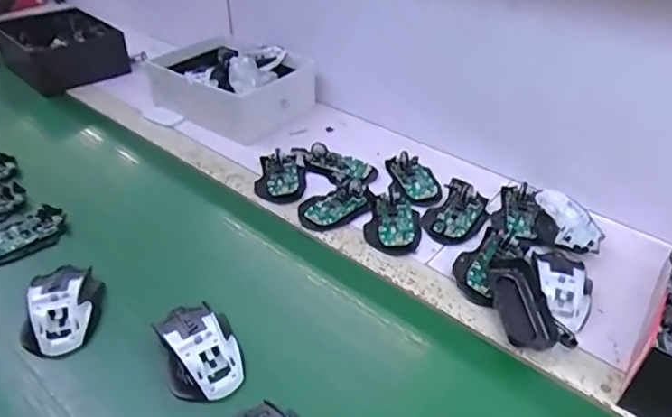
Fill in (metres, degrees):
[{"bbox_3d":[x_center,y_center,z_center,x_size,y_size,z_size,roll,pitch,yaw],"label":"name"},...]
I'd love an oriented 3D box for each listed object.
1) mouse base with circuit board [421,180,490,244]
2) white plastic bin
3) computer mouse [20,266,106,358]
[{"bbox_3d":[0.171,0.003,0.712,0.073,0.020,0.123,20,47,25],"label":"mouse base with circuit board"},{"bbox_3d":[-0.192,-0.242,0.931,0.272,0.094,0.213,25,49,28],"label":"white plastic bin"},{"bbox_3d":[-0.290,0.107,0.550,0.068,0.051,0.107,-3,40,-5],"label":"computer mouse"}]

